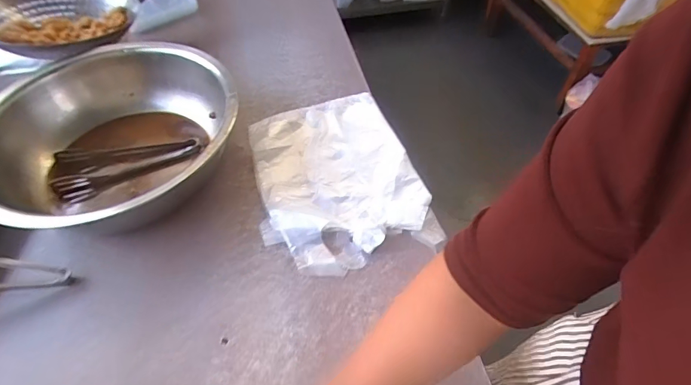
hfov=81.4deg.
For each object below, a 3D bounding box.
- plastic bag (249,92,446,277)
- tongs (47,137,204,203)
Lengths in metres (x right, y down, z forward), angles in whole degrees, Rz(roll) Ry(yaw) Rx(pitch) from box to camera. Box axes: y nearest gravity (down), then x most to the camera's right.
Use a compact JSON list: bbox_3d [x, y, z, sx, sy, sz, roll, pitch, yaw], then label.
[{"bbox_3d":[-0.015,-0.031,0.659,0.251,0.021,0.328,-14,53,-10],"label":"plastic bag"},{"bbox_3d":[-0.370,-0.055,0.681,0.235,0.032,0.091,-20,55,-14],"label":"tongs"}]

